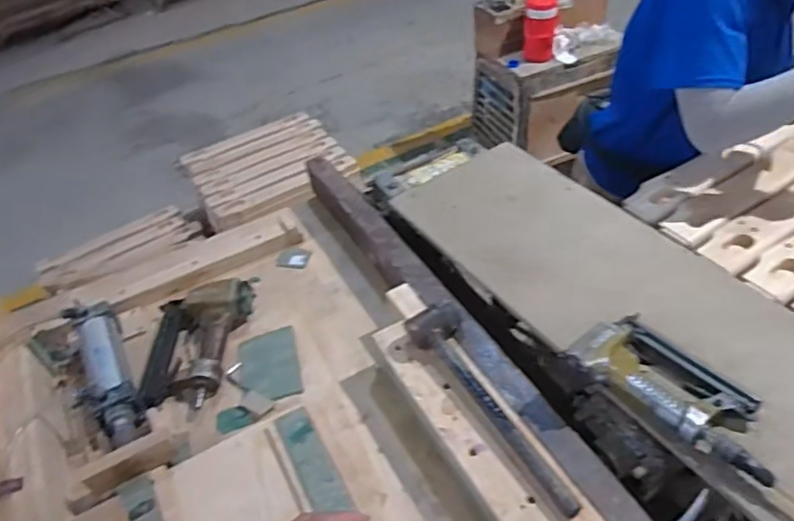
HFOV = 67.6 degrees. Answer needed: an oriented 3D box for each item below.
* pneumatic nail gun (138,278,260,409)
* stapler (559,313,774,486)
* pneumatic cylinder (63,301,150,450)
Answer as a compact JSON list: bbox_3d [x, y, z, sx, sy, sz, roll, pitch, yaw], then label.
[{"bbox_3d":[-0.334,0.127,0.979,0.157,0.064,0.233,0,45,6],"label":"pneumatic nail gun"},{"bbox_3d":[0.331,0.152,0.705,0.241,0.041,0.120,32,55,32],"label":"stapler"},{"bbox_3d":[-0.450,0.180,0.913,0.078,0.082,0.269,-24,47,-17],"label":"pneumatic cylinder"}]

